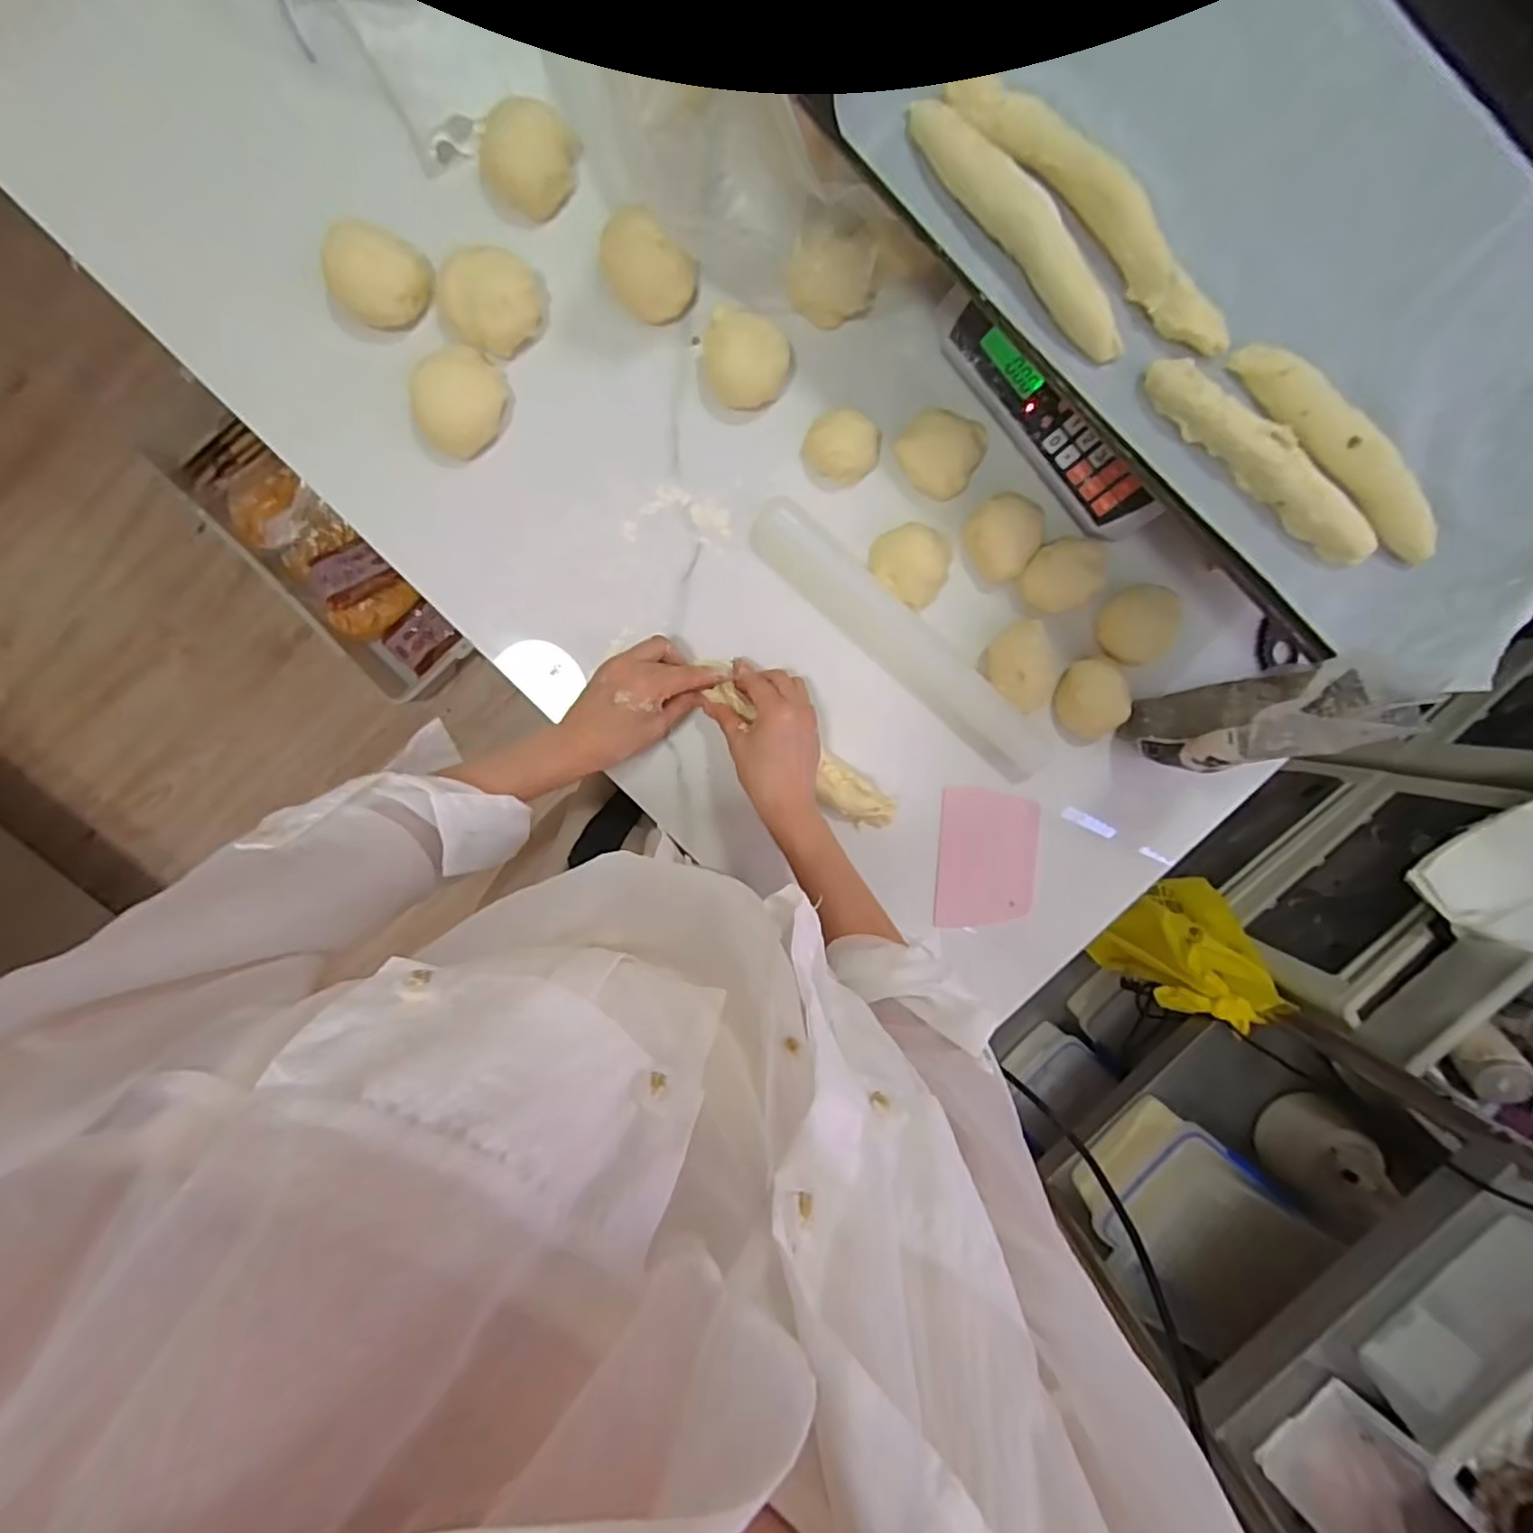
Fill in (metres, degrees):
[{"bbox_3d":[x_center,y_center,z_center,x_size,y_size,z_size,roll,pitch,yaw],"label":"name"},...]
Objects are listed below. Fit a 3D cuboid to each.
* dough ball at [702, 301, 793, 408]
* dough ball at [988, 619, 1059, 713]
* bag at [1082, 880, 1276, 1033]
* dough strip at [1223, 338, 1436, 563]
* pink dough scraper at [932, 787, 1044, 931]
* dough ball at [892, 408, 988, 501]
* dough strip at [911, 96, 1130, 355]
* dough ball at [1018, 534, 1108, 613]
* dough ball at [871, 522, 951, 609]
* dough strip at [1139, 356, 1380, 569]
[{"bbox_3d":[-0.015,-0.311,0.506,0.063,0.034,0.062,-1,98,-5],"label":"dough ball"},{"bbox_3d":[0.215,-0.084,0.562,0.053,0.034,0.077,-8,99,-4],"label":"dough ball"},{"bbox_3d":[0.732,0.317,1.144,0.184,0.298,0.161,-4,98,-4],"label":"bag"},{"bbox_3d":[0.397,-0.216,0.453,0.195,0.026,0.026,38,93,-9],"label":"dough strip"},{"bbox_3d":[0.202,0.083,0.602,0.092,0.008,0.126,1,100,-5],"label":"pink dough scraper"},{"bbox_3d":[0.141,-0.254,0.531,0.064,0.042,0.059,-1,98,-5],"label":"dough ball"},{"bbox_3d":[0.162,-0.337,0.414,0.189,0.023,0.026,43,92,-9],"label":"dough strip"},{"bbox_3d":[0.246,-0.159,0.550,0.072,0.036,0.057,-22,99,-2],"label":"dough ball"},{"bbox_3d":[0.124,-0.169,0.548,0.068,0.035,0.063,42,93,-9],"label":"dough ball"},{"bbox_3d":[0.342,-0.208,0.451,0.199,0.029,0.029,35,94,-9],"label":"dough strip"}]

